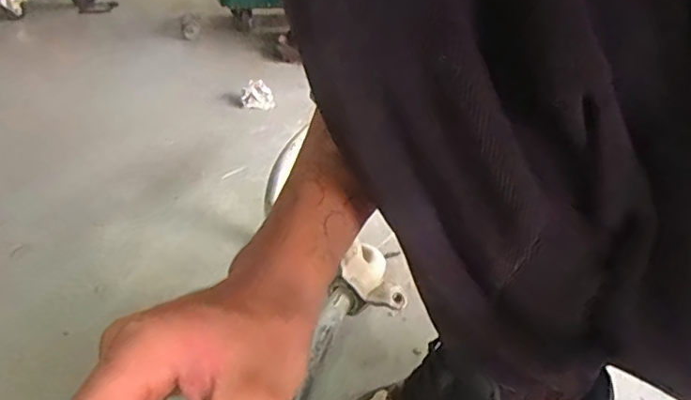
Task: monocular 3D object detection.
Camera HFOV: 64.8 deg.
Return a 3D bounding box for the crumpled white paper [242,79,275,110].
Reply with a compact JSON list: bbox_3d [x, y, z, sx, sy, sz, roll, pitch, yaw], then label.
[{"bbox_3d":[-0.195,-0.228,1.209,0.071,0.056,0.056,-3,30,-11],"label":"crumpled white paper"}]

